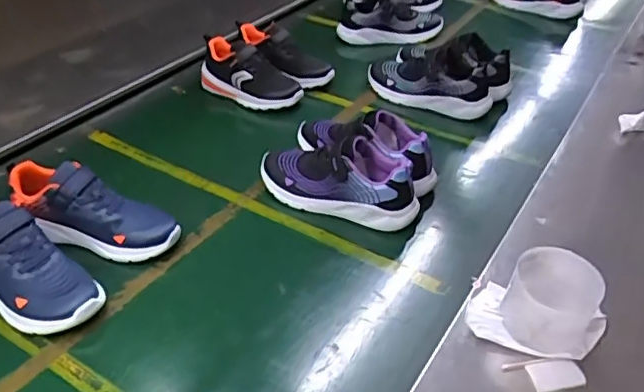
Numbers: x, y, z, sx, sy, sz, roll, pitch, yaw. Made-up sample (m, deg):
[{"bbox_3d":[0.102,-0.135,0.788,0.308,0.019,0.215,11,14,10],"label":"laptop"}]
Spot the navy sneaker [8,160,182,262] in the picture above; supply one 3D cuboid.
[{"bbox_3d":[-0.319,0.021,0.811,0.234,0.095,0.071,14,38,15],"label":"navy sneaker"}]

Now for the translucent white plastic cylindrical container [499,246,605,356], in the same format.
[{"bbox_3d":[0.259,0.124,0.675,0.093,0.089,0.101,1,37,-1],"label":"translucent white plastic cylindrical container"}]

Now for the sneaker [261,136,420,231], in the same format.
[{"bbox_3d":[0.027,-0.031,0.912,0.253,0.103,0.096,15,40,17],"label":"sneaker"}]

